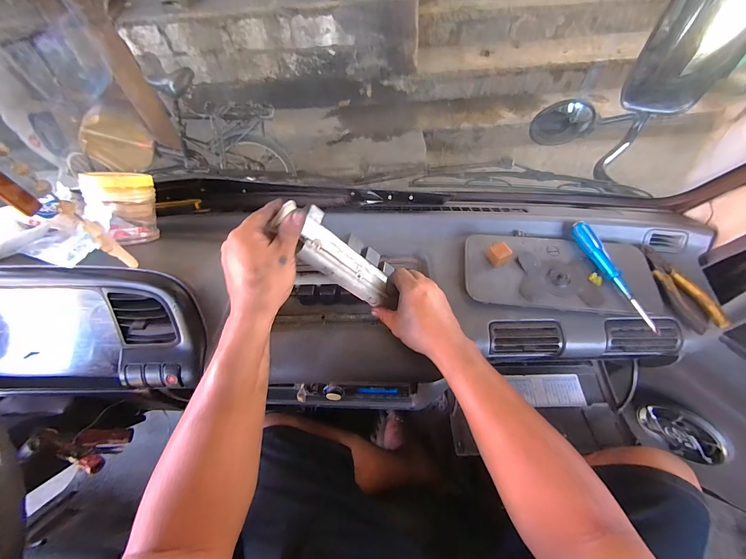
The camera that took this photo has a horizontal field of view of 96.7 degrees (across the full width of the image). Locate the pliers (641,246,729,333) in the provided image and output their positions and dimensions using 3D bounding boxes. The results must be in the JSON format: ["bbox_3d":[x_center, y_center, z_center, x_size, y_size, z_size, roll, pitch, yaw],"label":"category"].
[{"bbox_3d":[0.463,0.009,0.508,0.052,0.012,0.150,-13,58,-5],"label":"pliers"}]

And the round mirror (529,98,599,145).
[{"bbox_3d":[0.480,-0.392,0.841,0.144,0.115,0.029,7,58,7],"label":"round mirror"}]

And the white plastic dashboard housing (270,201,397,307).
[{"bbox_3d":[-0.045,-0.035,0.482,0.038,0.207,0.080,-19,44,46],"label":"white plastic dashboard housing"}]

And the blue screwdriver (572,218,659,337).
[{"bbox_3d":[0.363,-0.010,0.505,0.018,0.026,0.197,-14,58,-6],"label":"blue screwdriver"}]

